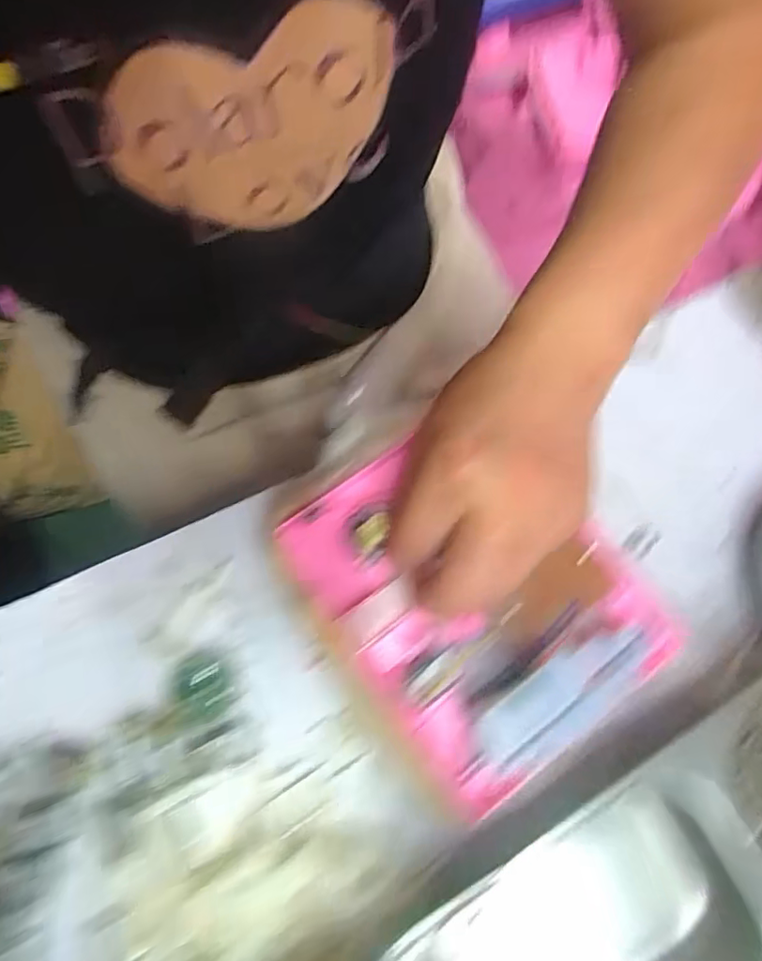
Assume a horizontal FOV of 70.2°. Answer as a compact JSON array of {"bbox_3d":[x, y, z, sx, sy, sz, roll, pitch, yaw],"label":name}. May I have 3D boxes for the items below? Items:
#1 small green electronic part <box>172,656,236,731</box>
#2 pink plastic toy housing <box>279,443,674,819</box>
[{"bbox_3d":[-0.092,0.108,0.280,0.030,0.004,0.032,-20,79,-8],"label":"small green electronic part"},{"bbox_3d":[0.047,0.051,0.267,0.135,0.028,0.159,-34,74,-12],"label":"pink plastic toy housing"}]

